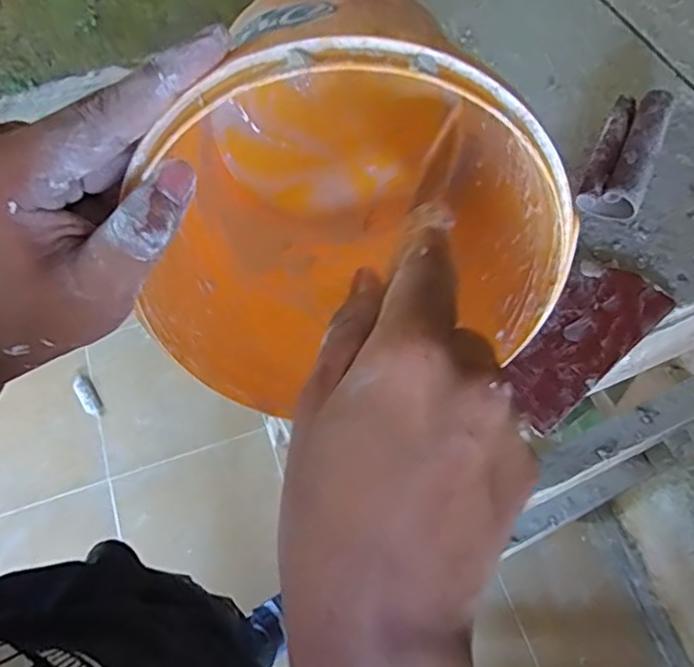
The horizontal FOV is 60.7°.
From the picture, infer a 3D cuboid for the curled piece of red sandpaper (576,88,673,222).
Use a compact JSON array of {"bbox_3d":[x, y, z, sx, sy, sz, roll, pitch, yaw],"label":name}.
[{"bbox_3d":[0.184,-0.120,0.391,0.036,0.023,0.100,23,66,10],"label":"curled piece of red sandpaper"}]

